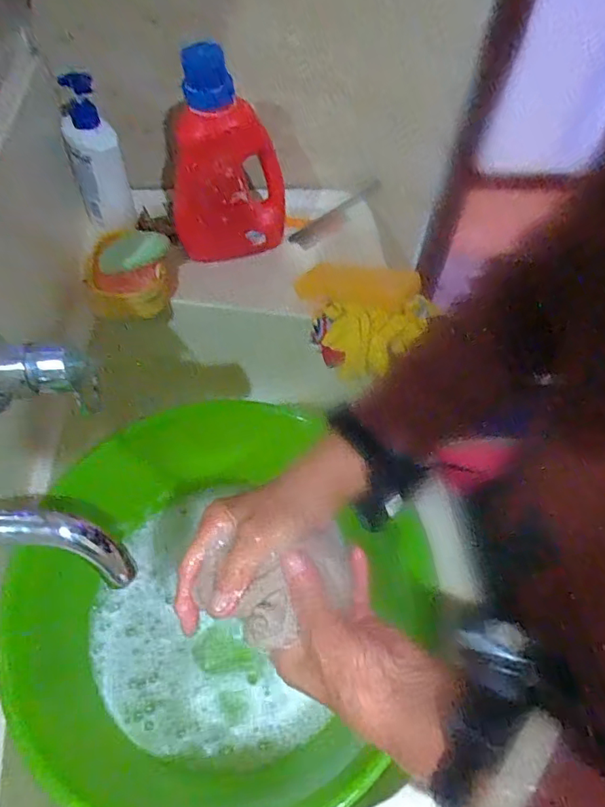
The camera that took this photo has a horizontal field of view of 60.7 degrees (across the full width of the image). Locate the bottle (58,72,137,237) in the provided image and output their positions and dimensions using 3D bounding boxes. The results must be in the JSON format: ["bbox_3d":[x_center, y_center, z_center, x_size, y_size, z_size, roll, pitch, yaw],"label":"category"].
[{"bbox_3d":[-0.253,-0.298,0.640,0.059,0.193,0.061,-12,57,-13],"label":"bottle"}]

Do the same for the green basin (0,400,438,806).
[{"bbox_3d":[-0.082,0.192,0.516,0.417,0.112,0.386,2,55,-3],"label":"green basin"}]

